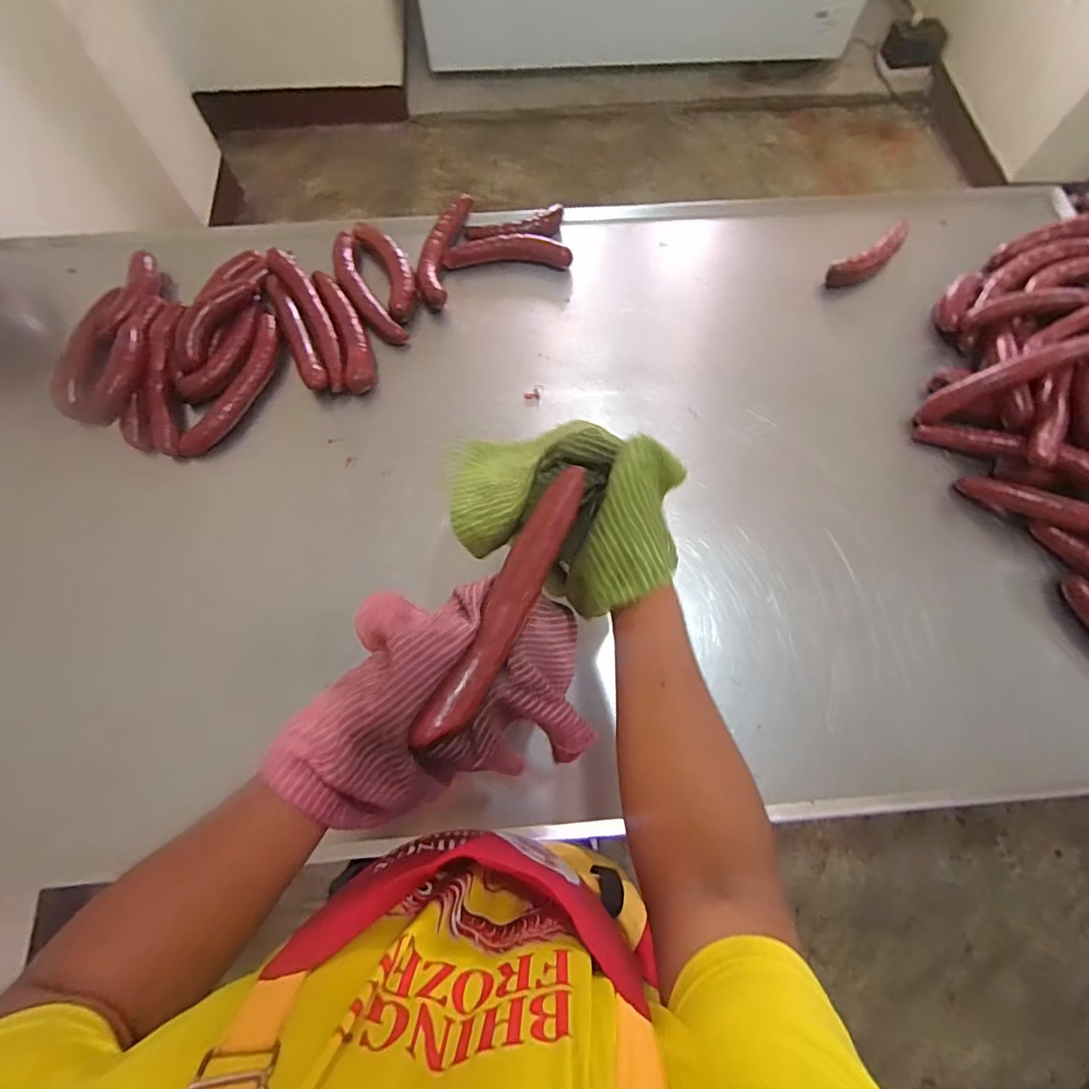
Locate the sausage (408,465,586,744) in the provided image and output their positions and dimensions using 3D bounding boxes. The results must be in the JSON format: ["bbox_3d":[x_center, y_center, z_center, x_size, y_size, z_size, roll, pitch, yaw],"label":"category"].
[{"bbox_3d":[-0.031,0.049,0.439,0.036,0.030,0.245,25,77,7],"label":"sausage"}]

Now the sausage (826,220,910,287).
[{"bbox_3d":[0.630,-0.553,0.995,0.222,0.047,0.064,-33,75,-12],"label":"sausage"}]

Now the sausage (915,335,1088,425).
[{"bbox_3d":[0.756,-0.274,0.833,0.288,0.116,0.051,-20,72,-8],"label":"sausage"}]

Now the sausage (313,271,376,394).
[{"bbox_3d":[-0.351,-0.382,0.917,0.060,0.049,0.256,-19,72,-8],"label":"sausage"}]

